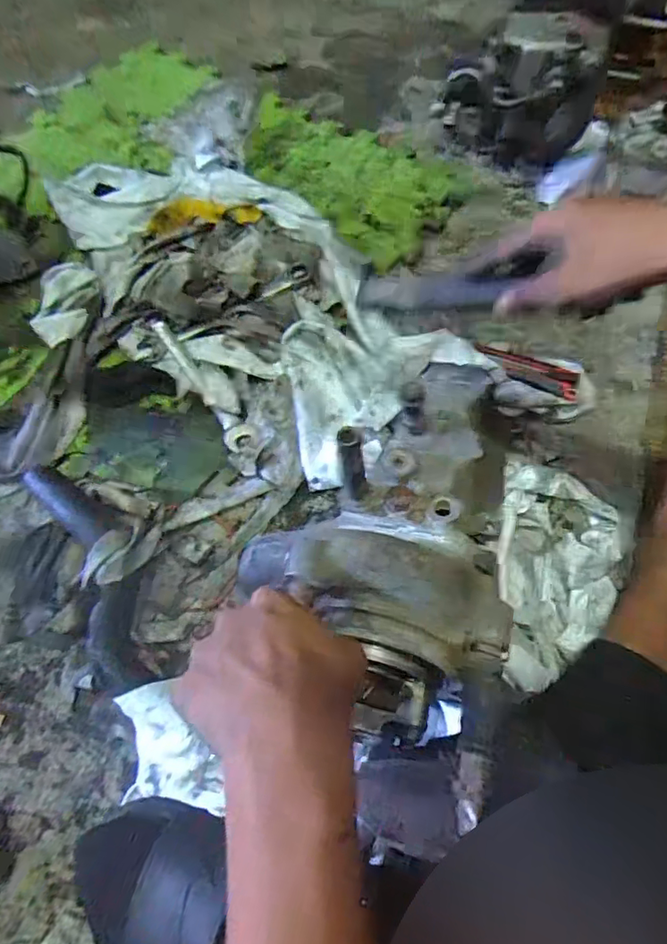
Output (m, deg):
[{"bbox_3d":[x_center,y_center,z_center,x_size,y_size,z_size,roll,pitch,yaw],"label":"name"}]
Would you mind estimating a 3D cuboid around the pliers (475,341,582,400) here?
[{"bbox_3d":[0.208,-0.108,0.589,0.111,0.023,0.042,17,67,8],"label":"pliers"}]

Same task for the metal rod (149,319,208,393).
[{"bbox_3d":[-0.168,-0.127,0.591,0.015,0.013,0.109,-32,70,-13],"label":"metal rod"}]

